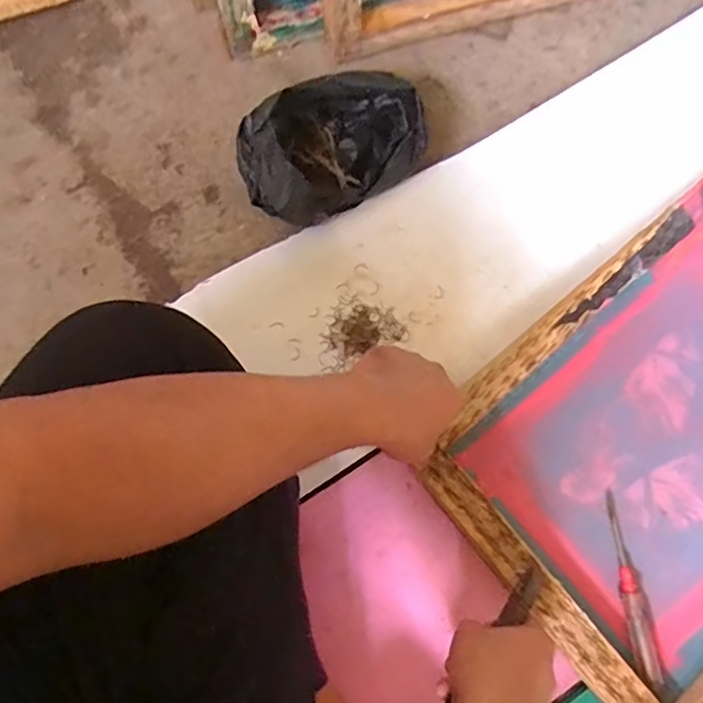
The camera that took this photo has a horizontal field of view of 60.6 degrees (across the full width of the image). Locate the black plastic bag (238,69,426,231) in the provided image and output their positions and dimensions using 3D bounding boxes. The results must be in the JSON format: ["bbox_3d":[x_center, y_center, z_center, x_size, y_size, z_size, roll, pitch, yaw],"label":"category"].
[{"bbox_3d":[-0.021,-0.219,0.650,0.199,0.109,0.111,-27,78,-10],"label":"black plastic bag"}]

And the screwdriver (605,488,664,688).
[{"bbox_3d":[0.258,0.218,0.561,0.020,0.014,0.167,-6,75,-5],"label":"screwdriver"}]

